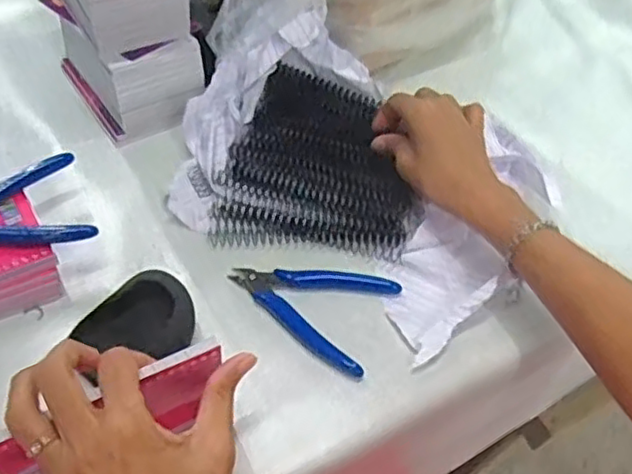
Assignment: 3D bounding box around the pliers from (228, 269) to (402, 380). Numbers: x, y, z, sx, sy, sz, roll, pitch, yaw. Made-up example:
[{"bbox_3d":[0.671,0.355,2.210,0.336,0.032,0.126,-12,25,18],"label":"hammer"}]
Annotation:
[{"bbox_3d":[-0.003,0.046,0.506,0.119,0.007,0.085,27,53,16],"label":"pliers"}]

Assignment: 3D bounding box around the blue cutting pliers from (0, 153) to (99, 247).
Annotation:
[{"bbox_3d":[-0.227,-0.020,0.488,0.110,0.013,0.086,-18,54,-20],"label":"blue cutting pliers"}]

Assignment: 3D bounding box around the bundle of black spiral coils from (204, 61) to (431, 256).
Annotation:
[{"bbox_3d":[0.002,-0.067,0.561,0.159,0.028,0.177,5,50,-2],"label":"bundle of black spiral coils"}]

